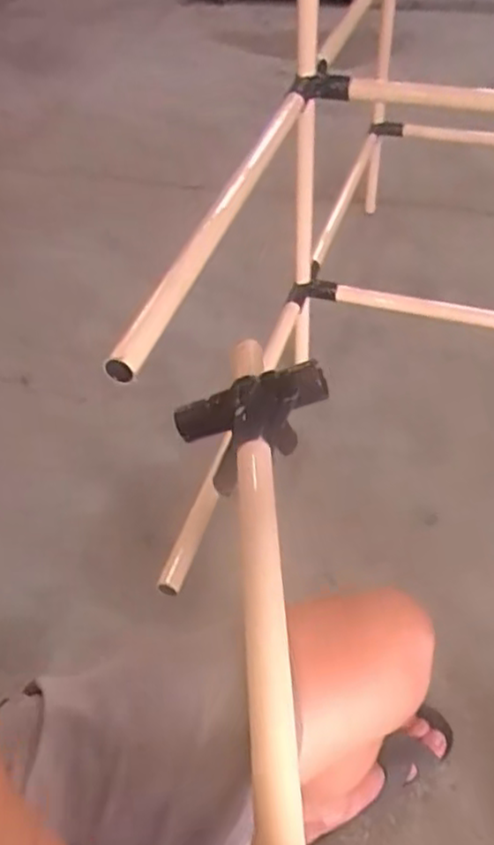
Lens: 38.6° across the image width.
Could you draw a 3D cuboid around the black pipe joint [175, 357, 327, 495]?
[{"bbox_3d":[0.004,-0.002,0.578,0.122,0.095,0.066,-5,47,0],"label":"black pipe joint"}]

